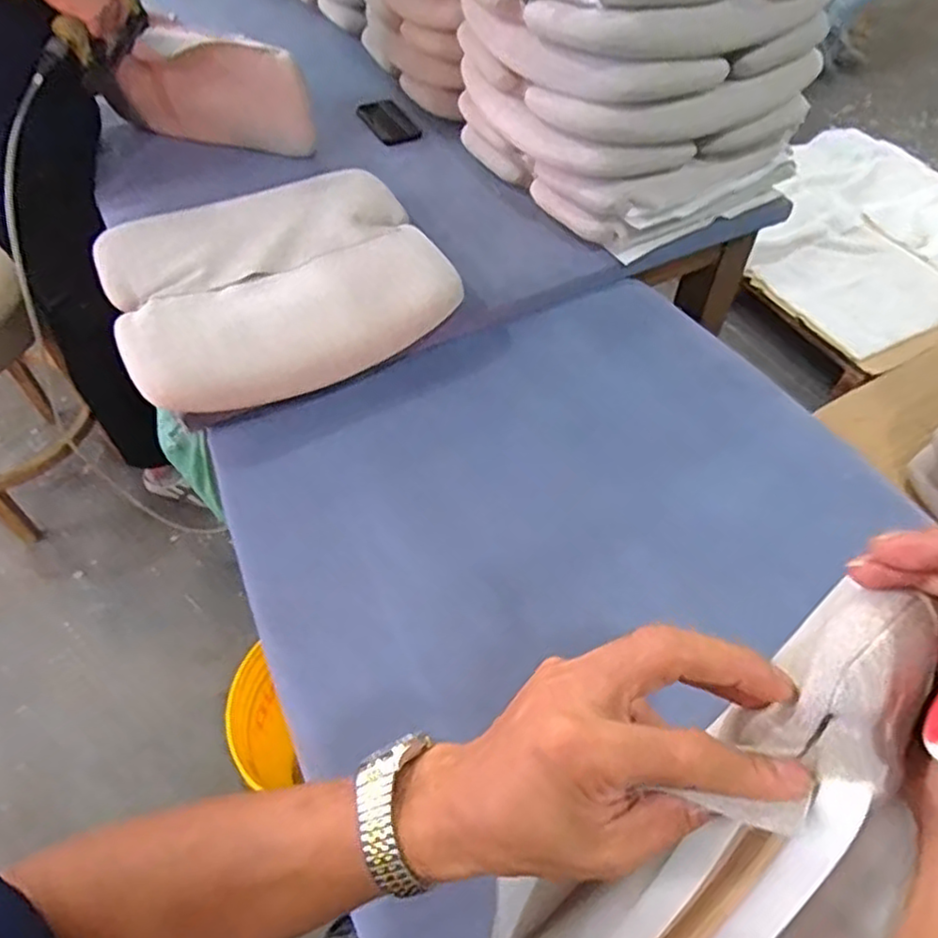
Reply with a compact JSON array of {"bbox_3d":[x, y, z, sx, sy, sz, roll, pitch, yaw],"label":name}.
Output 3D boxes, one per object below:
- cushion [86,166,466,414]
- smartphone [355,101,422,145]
[{"bbox_3d":[-0.283,-0.278,0.994,0.432,0.100,0.404,-22,55,-16],"label":"cushion"},{"bbox_3d":[-0.163,-0.691,1.354,0.079,0.014,0.168,-28,61,-8],"label":"smartphone"}]

